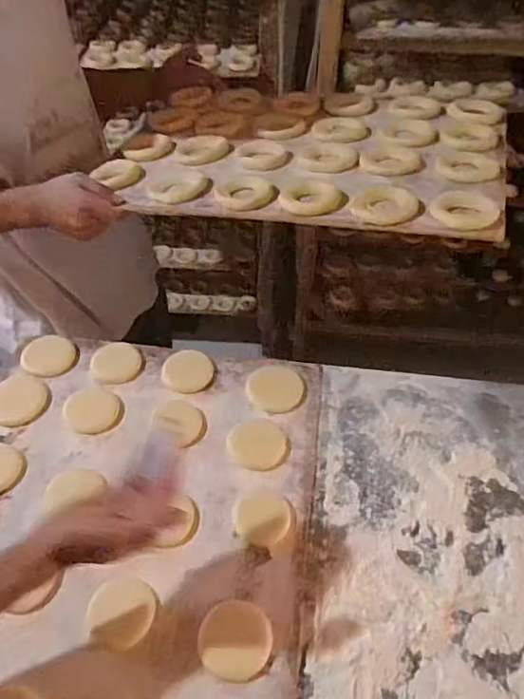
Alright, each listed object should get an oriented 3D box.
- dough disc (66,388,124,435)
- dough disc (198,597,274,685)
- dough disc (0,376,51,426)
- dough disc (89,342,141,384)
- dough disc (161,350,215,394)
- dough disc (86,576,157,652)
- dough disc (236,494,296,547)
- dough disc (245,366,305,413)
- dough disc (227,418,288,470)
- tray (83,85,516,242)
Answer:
[{"bbox_3d":[-0.215,0.077,0.699,0.071,0.007,0.063,23,53,18],"label":"dough disc"},{"bbox_3d":[-0.025,0.279,0.529,0.067,0.005,0.067,0,49,0],"label":"dough disc"},{"bbox_3d":[-0.315,0.064,0.704,0.078,0.005,0.075,0,49,0],"label":"dough disc"},{"bbox_3d":[-0.199,0.016,0.747,0.067,0.008,0.077,-12,50,-11],"label":"dough disc"},{"bbox_3d":[-0.100,0.029,0.745,0.068,0.006,0.073,-1,49,-1],"label":"dough disc"},{"bbox_3d":[-0.139,0.259,0.542,0.063,0.004,0.065,0,49,0],"label":"dough disc"},{"bbox_3d":[0.004,0.188,0.605,0.062,0.010,0.056,4,49,3],"label":"dough disc"},{"bbox_3d":[0.018,0.051,0.727,0.072,0.005,0.073,0,49,0],"label":"dough disc"},{"bbox_3d":[-0.005,0.112,0.665,0.067,0.010,0.068,0,49,0],"label":"dough disc"},{"bbox_3d":[0.069,-0.326,0.850,0.569,0.039,0.482,9,45,17],"label":"tray"}]

